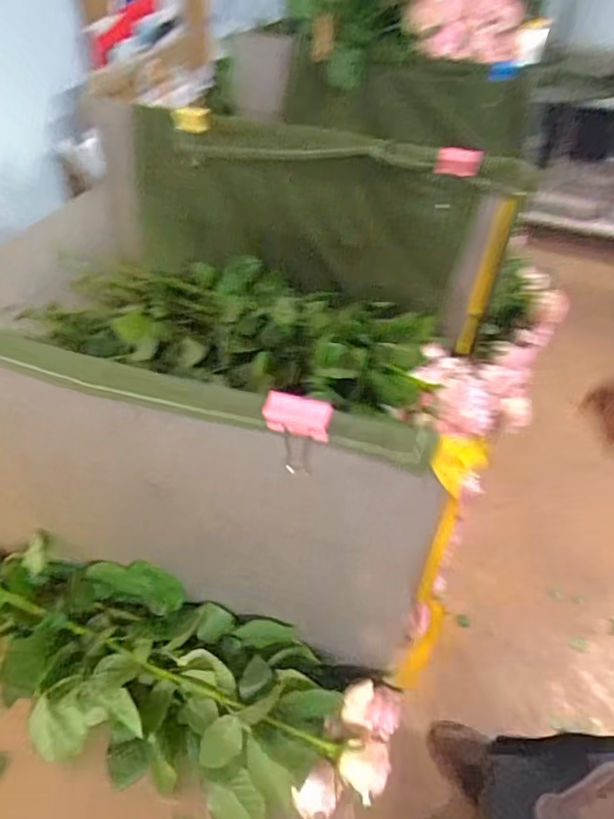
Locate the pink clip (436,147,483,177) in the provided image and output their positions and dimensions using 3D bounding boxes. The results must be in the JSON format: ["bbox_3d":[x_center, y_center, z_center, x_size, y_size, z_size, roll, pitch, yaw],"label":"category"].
[{"bbox_3d":[0.152,-0.249,0.551,0.042,0.027,0.009,7,44,4],"label":"pink clip"}]

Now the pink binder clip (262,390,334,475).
[{"bbox_3d":[-0.006,0.012,0.287,0.034,0.037,0.019,4,44,2],"label":"pink binder clip"}]

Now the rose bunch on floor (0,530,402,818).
[{"bbox_3d":[-0.281,0.212,0.557,0.727,0.118,0.177,16,46,10],"label":"rose bunch on floor"}]

